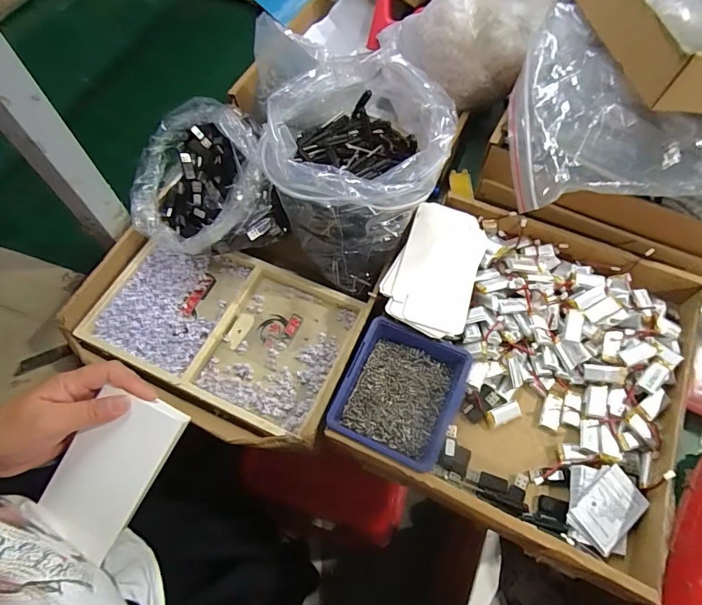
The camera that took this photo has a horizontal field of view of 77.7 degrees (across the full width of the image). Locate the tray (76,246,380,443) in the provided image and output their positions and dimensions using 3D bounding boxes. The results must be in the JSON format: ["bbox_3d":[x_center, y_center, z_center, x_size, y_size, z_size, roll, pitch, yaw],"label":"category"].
[{"bbox_3d":[-0.162,0.030,0.560,0.340,0.038,0.203,19,65,10],"label":"tray"}]

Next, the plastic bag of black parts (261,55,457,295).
[{"bbox_3d":[0.003,-0.165,0.537,0.207,0.174,0.199,36,69,18],"label":"plastic bag of black parts"}]

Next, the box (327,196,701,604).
[{"bbox_3d":[0.201,0.067,0.517,0.355,0.078,0.376,23,66,13],"label":"box"}]

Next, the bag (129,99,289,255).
[{"bbox_3d":[-0.207,-0.167,0.588,0.183,0.109,0.195,-17,64,-7],"label":"bag"}]

